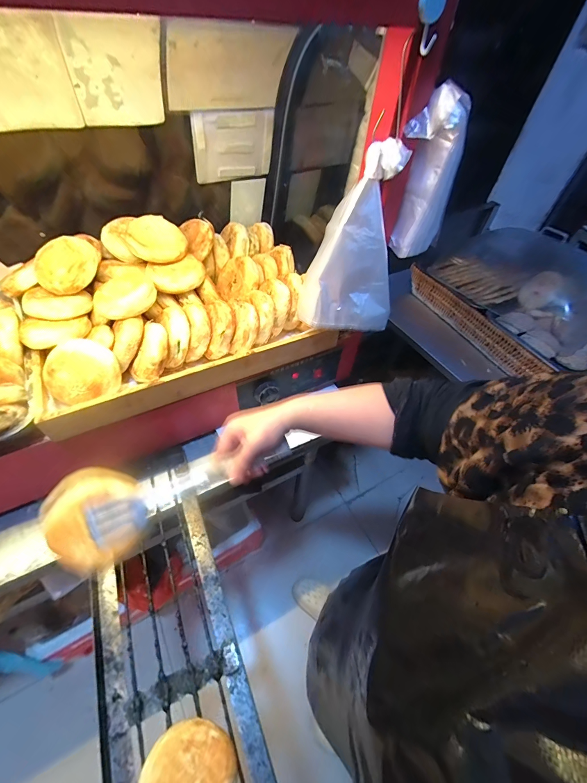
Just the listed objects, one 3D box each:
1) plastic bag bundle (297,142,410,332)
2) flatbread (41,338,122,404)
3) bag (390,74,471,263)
[{"bbox_3d":[0.090,-0.223,0.493,0.147,0.243,0.101,-1,51,-4],"label":"plastic bag bundle"},{"bbox_3d":[-0.322,-0.027,0.491,0.102,0.029,0.099,-2,97,-17],"label":"flatbread"},{"bbox_3d":[0.182,-0.287,0.446,0.079,0.186,0.050,29,55,19],"label":"bag"}]

